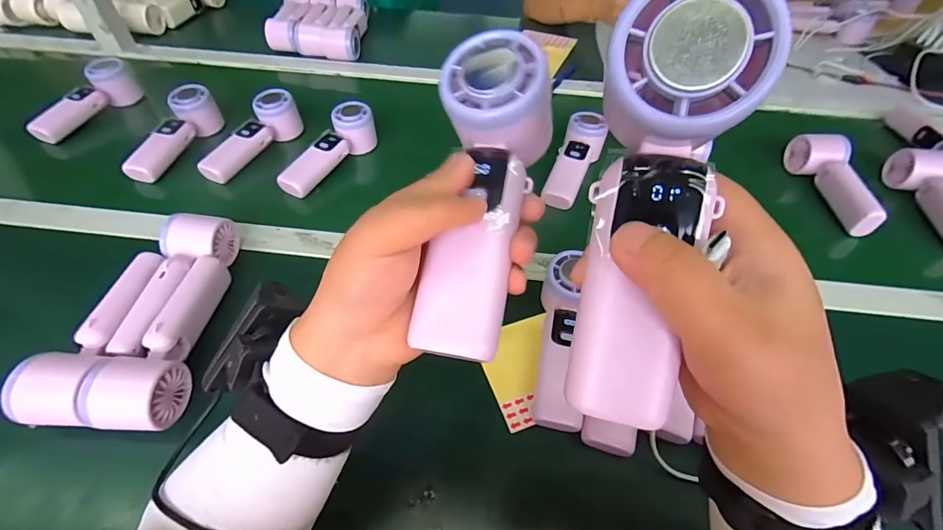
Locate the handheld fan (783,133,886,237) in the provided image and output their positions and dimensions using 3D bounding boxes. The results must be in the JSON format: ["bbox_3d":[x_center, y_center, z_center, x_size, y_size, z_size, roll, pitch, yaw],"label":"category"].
[{"bbox_3d":[0.490,-0.118,0.562,0.044,0.055,0.168,4,50,1],"label":"handheld fan"}]

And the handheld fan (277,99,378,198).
[{"bbox_3d":[-0.191,-0.154,0.570,0.064,0.060,0.170,20,52,13],"label":"handheld fan"}]

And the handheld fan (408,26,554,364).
[{"bbox_3d":[0.006,-0.037,0.214,0.054,0.038,0.163,9,80,5],"label":"handheld fan"}]

